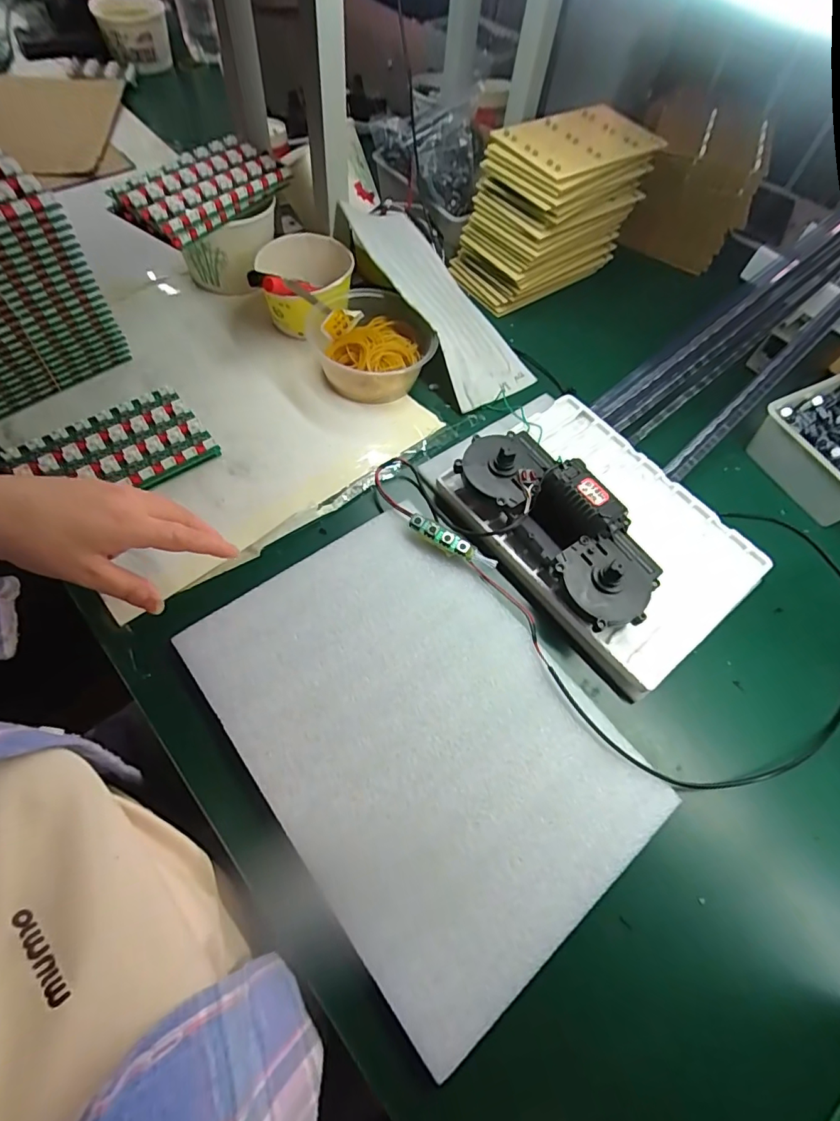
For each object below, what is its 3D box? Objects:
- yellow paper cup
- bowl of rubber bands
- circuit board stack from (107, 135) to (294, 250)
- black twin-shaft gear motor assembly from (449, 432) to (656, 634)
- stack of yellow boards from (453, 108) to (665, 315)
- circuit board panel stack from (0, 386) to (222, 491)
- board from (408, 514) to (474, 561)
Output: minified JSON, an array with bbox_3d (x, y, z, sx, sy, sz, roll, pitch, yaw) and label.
[{"bbox_3d":[-0.128,-0.315,0.592,0.105,0.076,0.106,2,61,-4],"label":"yellow paper cup"},{"bbox_3d":[-0.052,-0.242,0.567,0.124,0.056,0.133,2,61,-4],"label":"bowl of rubber bands"},{"bbox_3d":[-0.235,-0.415,0.556,0.107,0.029,0.191,36,64,14],"label":"circuit board stack"},{"bbox_3d":[0.129,-0.036,0.466,0.089,0.054,0.213,-29,68,-19],"label":"black twin-shaft gear motor assembly"},{"bbox_3d":[0.175,-0.447,0.644,0.221,0.162,0.125,-29,68,-19],"label":"stack of yellow boards"},{"bbox_3d":[-0.298,-0.104,0.490,0.167,0.027,0.101,-31,68,-20],"label":"circuit board panel stack"},{"bbox_3d":[0.020,-0.021,0.467,0.067,0.005,0.019,33,95,8],"label":"board"}]

